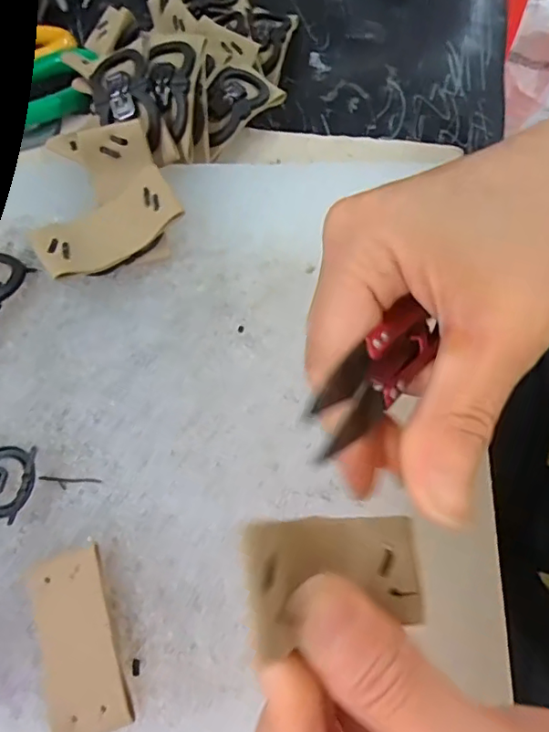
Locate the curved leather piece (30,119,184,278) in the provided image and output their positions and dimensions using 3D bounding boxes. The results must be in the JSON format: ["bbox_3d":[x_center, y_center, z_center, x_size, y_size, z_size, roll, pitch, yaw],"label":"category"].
[{"bbox_3d":[-0.074,-0.068,0.229,0.057,0.026,0.058,0,74,0],"label":"curved leather piece"}]

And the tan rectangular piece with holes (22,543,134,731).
[{"bbox_3d":[-0.069,0.096,0.189,0.028,0.009,0.059,-15,74,-4],"label":"tan rectangular piece with holes"}]

